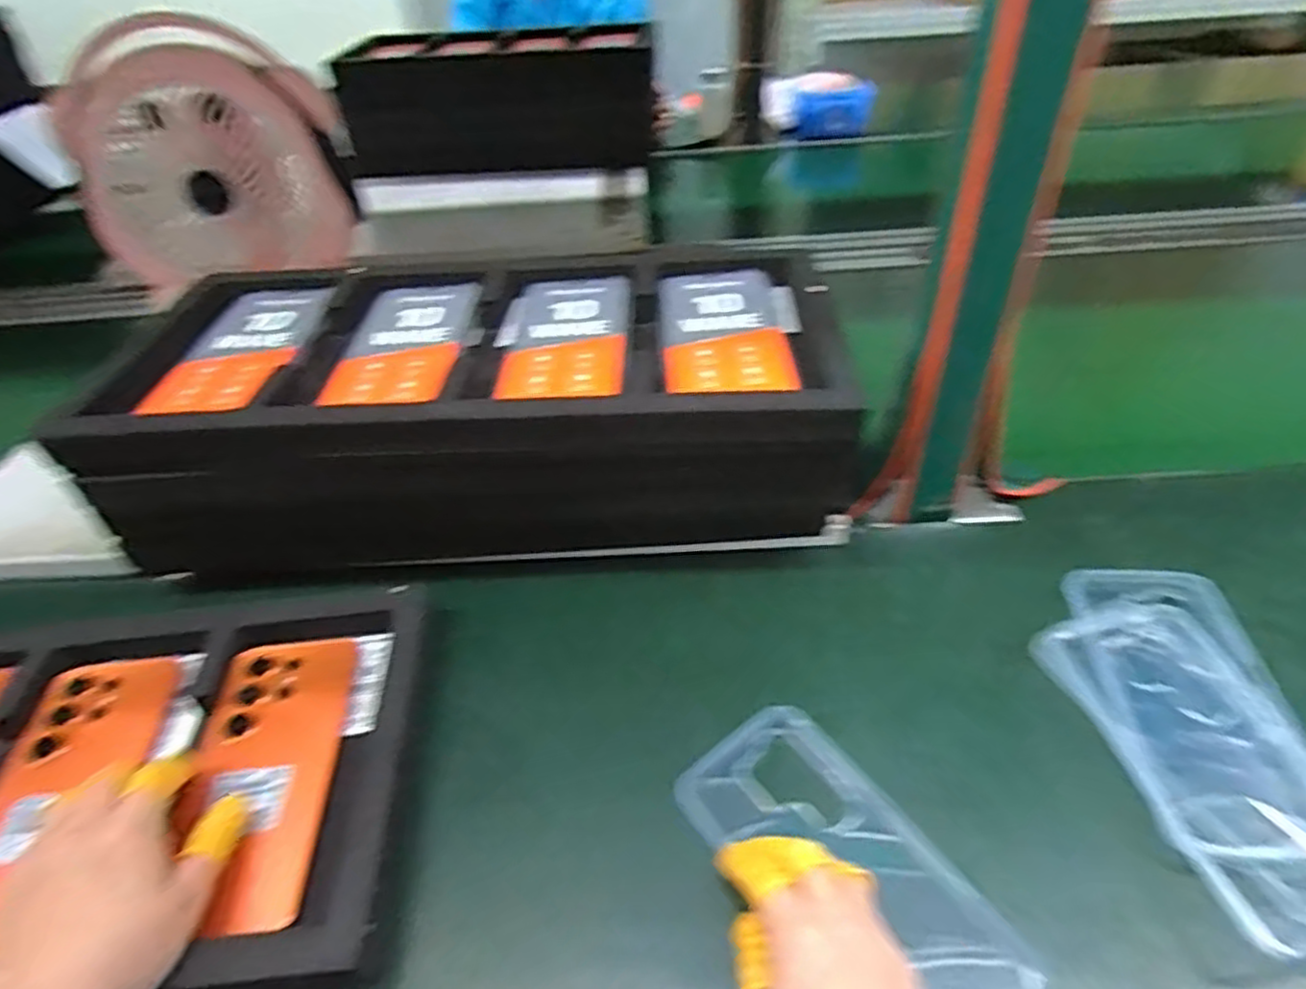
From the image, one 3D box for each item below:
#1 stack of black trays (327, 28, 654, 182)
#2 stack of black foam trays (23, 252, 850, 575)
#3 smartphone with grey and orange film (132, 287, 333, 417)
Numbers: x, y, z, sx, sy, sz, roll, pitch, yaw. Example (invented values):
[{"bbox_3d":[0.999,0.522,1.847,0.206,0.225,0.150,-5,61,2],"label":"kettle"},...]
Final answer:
[{"bbox_3d":[-0.251,-0.651,1.241,0.502,0.187,0.227,-19,43,-15],"label":"stack of black trays"},{"bbox_3d":[-0.122,-0.072,0.552,0.493,0.109,0.223,-3,41,1],"label":"stack of black foam trays"},{"bbox_3d":[-0.292,-0.102,0.529,0.079,0.016,0.181,-4,41,1],"label":"smartphone with grey and orange film"}]

